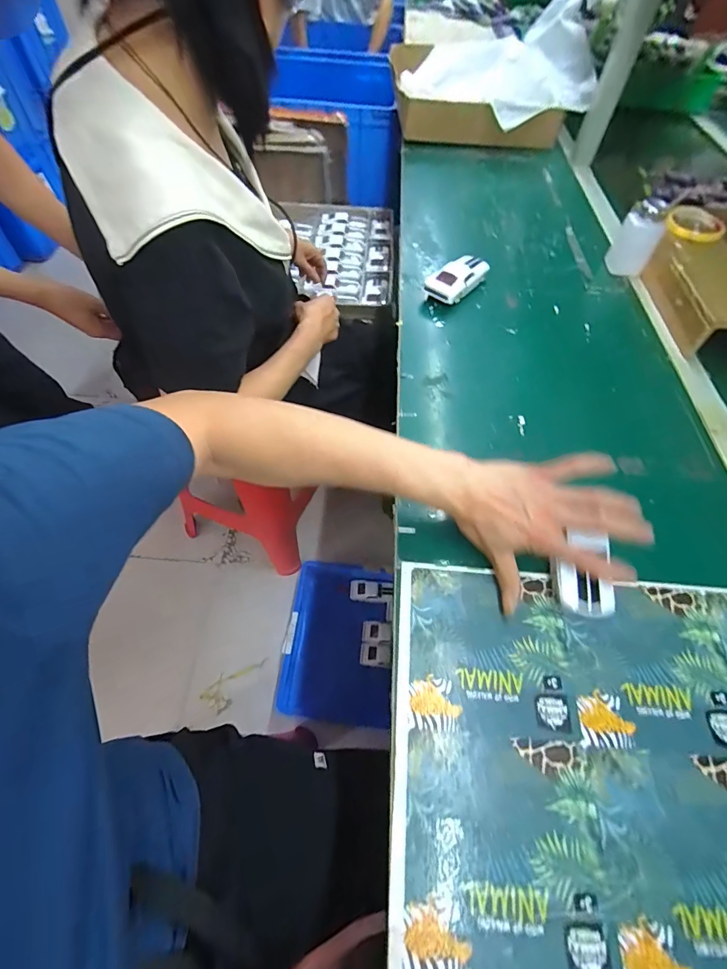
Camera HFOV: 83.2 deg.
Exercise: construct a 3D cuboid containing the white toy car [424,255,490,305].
[{"bbox_3d":[0.159,-0.336,0.672,0.120,0.043,0.052,-38,66,-22],"label":"white toy car"}]

